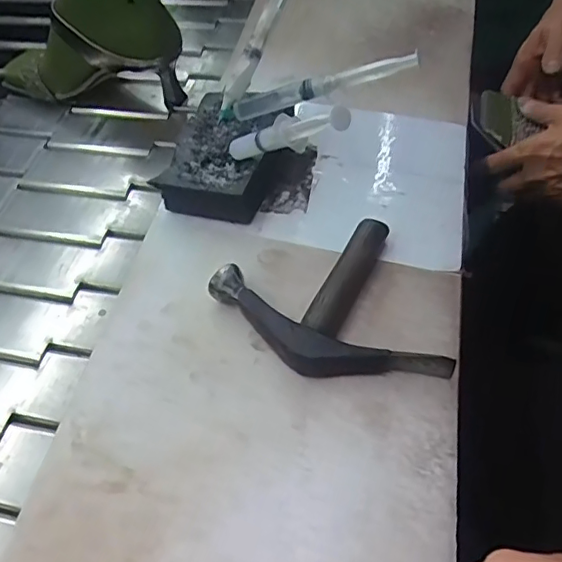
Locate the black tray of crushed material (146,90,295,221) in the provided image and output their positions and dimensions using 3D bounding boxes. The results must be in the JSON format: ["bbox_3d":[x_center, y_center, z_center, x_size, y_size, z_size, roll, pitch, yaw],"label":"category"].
[{"bbox_3d":[-0.046,-0.109,0.479,0.088,0.039,0.120,16,55,13],"label":"black tray of crushed material"}]

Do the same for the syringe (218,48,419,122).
[{"bbox_3d":[0.027,-0.159,0.463,0.168,0.023,0.022,-10,50,20],"label":"syringe"}]

